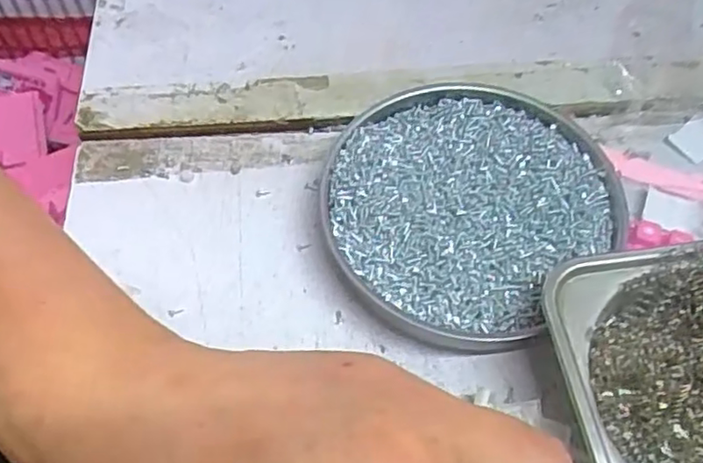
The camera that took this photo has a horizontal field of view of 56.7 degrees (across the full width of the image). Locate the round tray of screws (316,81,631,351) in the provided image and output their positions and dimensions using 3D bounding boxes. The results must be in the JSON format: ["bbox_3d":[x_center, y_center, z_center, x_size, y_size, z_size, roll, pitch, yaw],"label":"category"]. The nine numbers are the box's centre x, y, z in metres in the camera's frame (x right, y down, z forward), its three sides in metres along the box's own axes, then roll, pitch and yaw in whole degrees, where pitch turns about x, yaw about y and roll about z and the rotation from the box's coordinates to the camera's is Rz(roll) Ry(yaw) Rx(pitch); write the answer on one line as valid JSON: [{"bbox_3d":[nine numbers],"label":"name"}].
[{"bbox_3d":[0.052,-0.014,0.306,0.124,0.020,0.135,0,59,0],"label":"round tray of screws"}]

